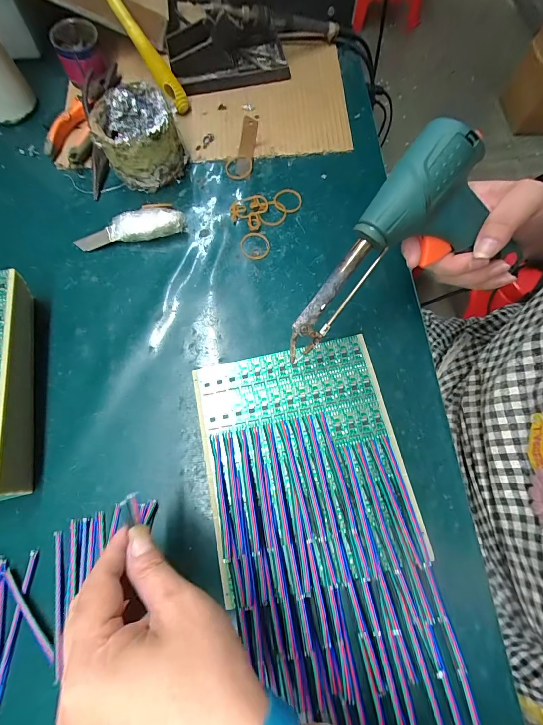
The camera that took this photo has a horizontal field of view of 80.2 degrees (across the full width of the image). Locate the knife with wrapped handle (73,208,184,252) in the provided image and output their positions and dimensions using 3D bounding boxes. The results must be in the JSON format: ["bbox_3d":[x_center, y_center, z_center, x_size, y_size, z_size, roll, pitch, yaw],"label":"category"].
[{"bbox_3d":[-0.152,-0.145,0.346,0.117,0.023,0.027,-7,72,-1],"label":"knife with wrapped handle"}]

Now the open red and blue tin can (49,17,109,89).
[{"bbox_3d":[-0.234,-0.377,0.400,0.052,0.050,0.054,-10,72,-2],"label":"open red and blue tin can"}]

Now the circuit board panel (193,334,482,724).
[{"bbox_3d":[0.036,0.119,0.255,0.161,0.024,0.279,-12,72,-2],"label":"circuit board panel"}]

